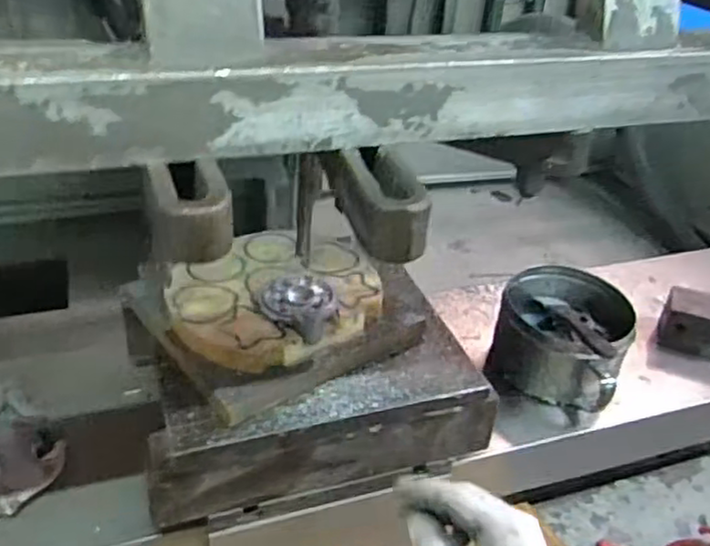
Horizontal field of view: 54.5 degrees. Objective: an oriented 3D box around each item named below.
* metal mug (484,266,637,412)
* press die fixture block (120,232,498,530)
[{"bbox_3d":[0.217,0.074,0.732,0.134,0.098,0.148,20,37,22],"label":"metal mug"},{"bbox_3d":[-0.048,0.070,0.597,0.272,0.126,0.206,-9,36,-20],"label":"press die fixture block"}]

